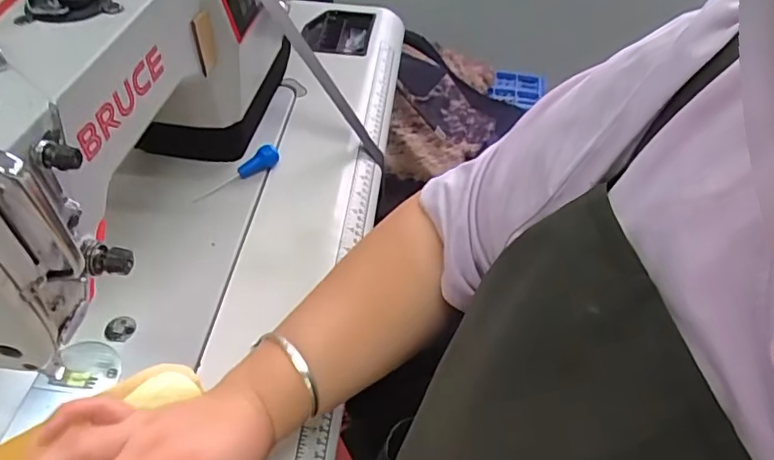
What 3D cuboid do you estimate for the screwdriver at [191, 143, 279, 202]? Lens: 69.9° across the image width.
[{"bbox_3d":[-0.157,-0.062,0.575,0.097,0.019,0.016,-30,59,-26],"label":"screwdriver"}]

